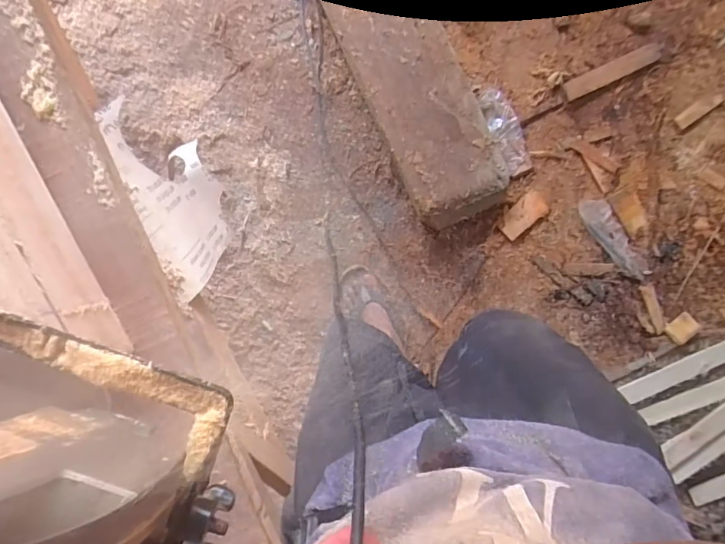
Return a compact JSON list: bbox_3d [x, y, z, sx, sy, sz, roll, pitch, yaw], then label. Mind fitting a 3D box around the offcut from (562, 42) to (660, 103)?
[{"bbox_3d":[0.606,-0.486,1.186,0.246,0.021,0.049,-25,92,-1],"label":"offcut"}]

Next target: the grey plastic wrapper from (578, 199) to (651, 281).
[{"bbox_3d":[0.620,-0.082,1.197,0.071,0.022,0.230,-34,92,0],"label":"grey plastic wrapper"}]

